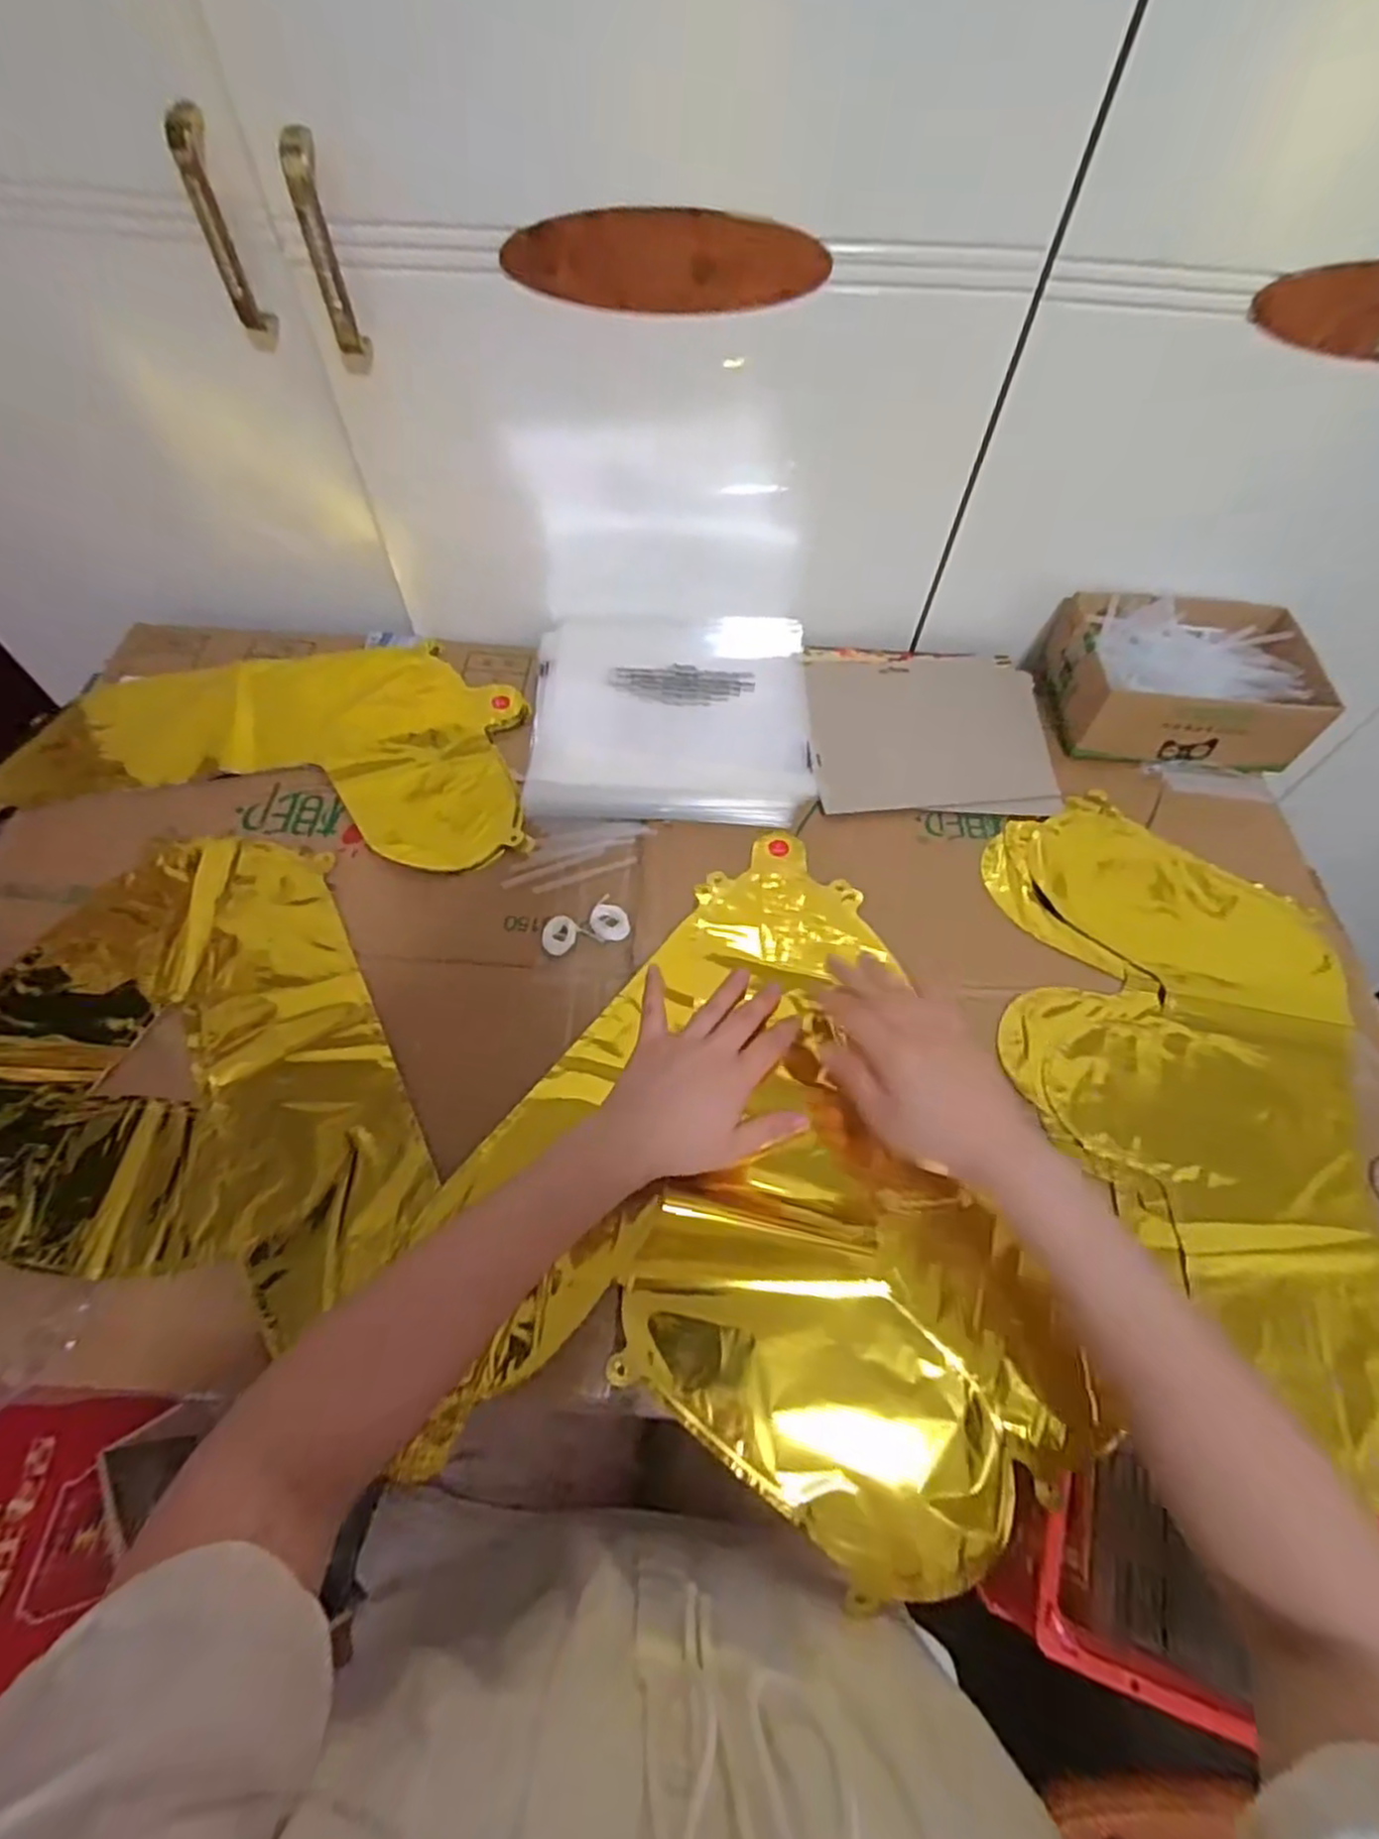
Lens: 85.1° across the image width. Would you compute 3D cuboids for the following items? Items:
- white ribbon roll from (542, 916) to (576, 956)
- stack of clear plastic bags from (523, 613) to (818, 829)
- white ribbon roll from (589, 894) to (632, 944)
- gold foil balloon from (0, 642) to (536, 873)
[{"bbox_3d":[-0.089,0.011,0.516,0.022,0.004,0.028,-4,61,-5],"label":"white ribbon roll"},{"bbox_3d":[-0.013,-0.169,0.606,0.216,0.030,0.199,1,60,-2],"label":"stack of clear plastic bags"},{"bbox_3d":[-0.056,0.001,0.522,0.033,0.004,0.028,39,66,18],"label":"white ribbon roll"},{"bbox_3d":[-0.326,-0.148,0.593,0.404,0.008,0.215,4,60,0],"label":"gold foil balloon"}]

